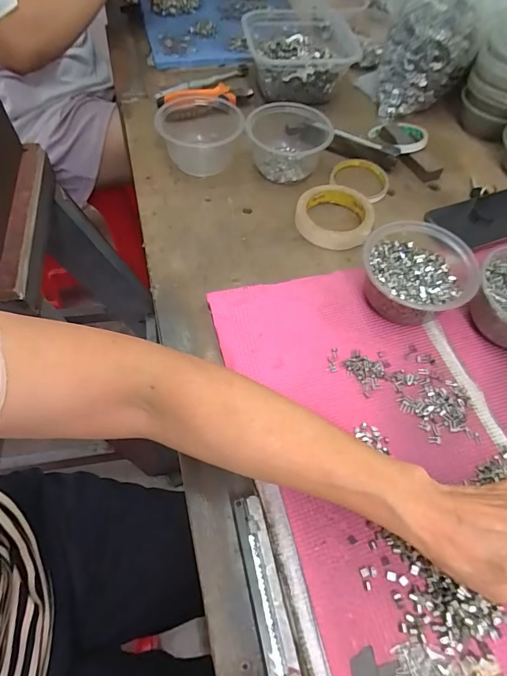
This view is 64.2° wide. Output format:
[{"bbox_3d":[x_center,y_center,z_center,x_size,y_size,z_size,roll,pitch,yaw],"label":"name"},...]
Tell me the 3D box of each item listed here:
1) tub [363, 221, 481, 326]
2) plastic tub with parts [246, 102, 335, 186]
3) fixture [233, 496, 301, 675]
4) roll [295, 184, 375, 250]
[{"bbox_3d":[0.174,-0.065,0.438,0.111,0.056,0.114,2,59,-3],"label":"tub"},{"bbox_3d":[0.052,-0.275,0.566,0.120,0.058,0.107,4,59,-1],"label":"plastic tub with parts"},{"bbox_3d":[0.007,0.180,0.295,0.022,0.009,0.119,-11,60,-7],"label":"fixture"},{"bbox_3d":[0.105,-0.160,0.526,0.096,0.021,0.093,2,59,-3],"label":"roll"}]

